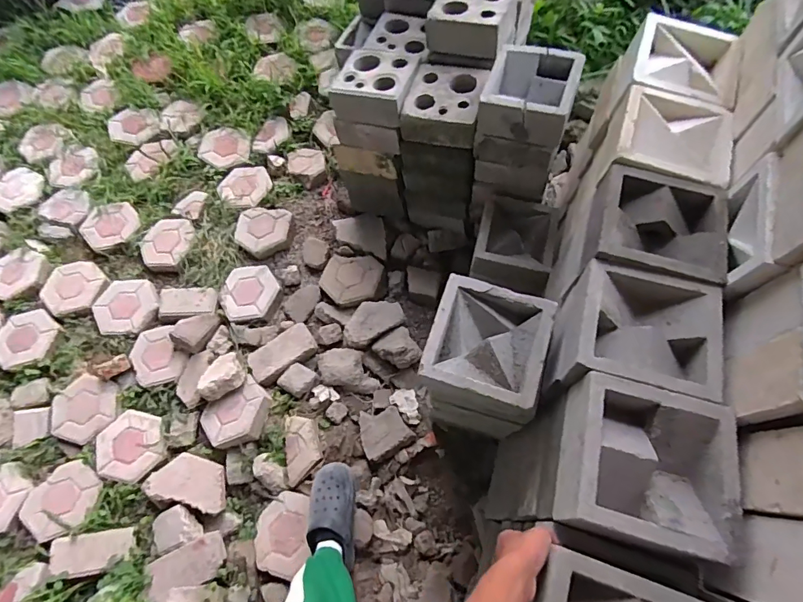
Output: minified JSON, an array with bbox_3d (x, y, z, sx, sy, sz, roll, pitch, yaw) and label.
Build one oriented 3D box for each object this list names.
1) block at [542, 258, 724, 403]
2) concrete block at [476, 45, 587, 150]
[{"bbox_3d":[0.392,0.068,0.766,0.211,0.196,0.193,13,68,10],"label":"block"},{"bbox_3d":[0.309,-0.502,1.073,0.208,0.116,0.229,14,68,11],"label":"concrete block"}]

